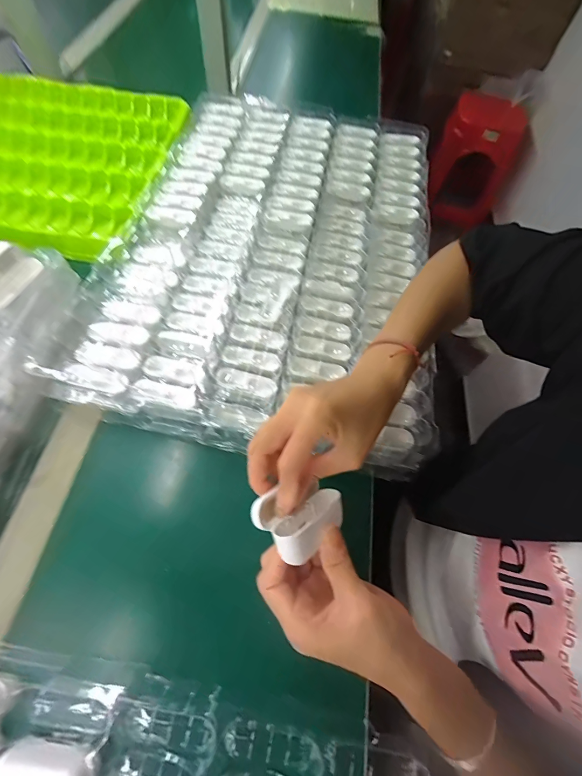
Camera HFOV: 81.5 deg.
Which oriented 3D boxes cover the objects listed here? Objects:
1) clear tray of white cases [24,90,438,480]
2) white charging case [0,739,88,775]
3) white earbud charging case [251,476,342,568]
[{"bbox_3d":[-0.007,-0.219,0.468,0.389,0.049,0.611,10,64,3],"label":"clear tray of white cases"},{"bbox_3d":[-0.169,0.259,0.231,0.059,0.030,0.026,8,62,0],"label":"white charging case"},{"bbox_3d":[0.009,0.091,0.250,0.063,0.034,0.048,-41,100,-32],"label":"white earbud charging case"}]

